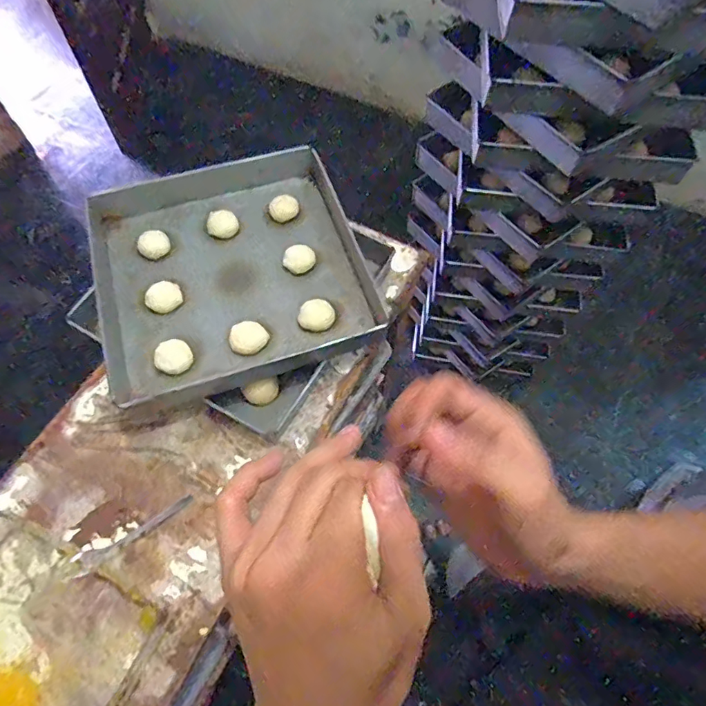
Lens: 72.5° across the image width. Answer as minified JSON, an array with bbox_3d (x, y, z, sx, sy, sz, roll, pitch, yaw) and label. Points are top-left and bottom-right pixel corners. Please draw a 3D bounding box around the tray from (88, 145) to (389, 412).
[{"bbox_3d":[-0.219,-0.164,0.855,0.432,0.078,0.456,-17,64,-10],"label":"tray"}]

